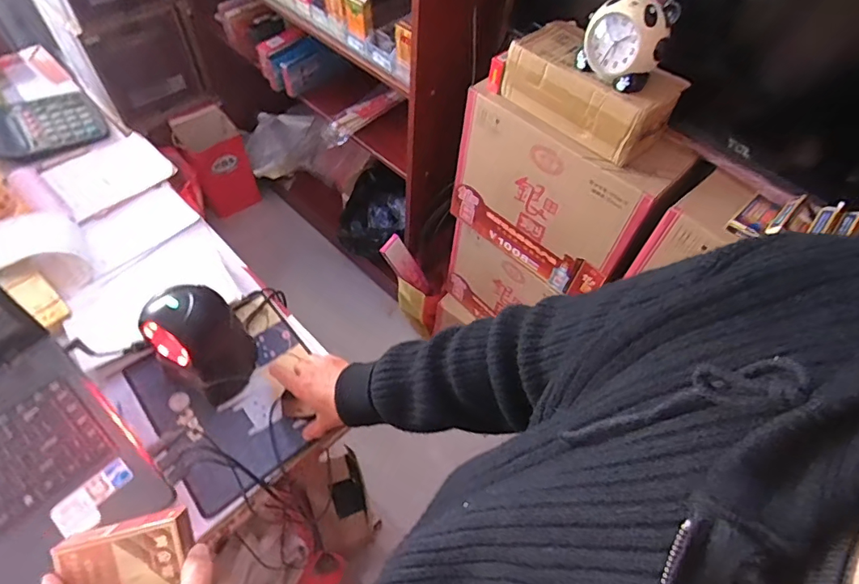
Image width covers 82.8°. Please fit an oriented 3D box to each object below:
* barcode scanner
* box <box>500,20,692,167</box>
[{"bbox_3d":[-0.277,0.055,0.604,0.080,0.156,0.091,29,59,15],"label":"barcode scanner"},{"bbox_3d":[0.258,-0.329,0.787,0.263,0.092,0.131,39,61,20],"label":"box"}]

